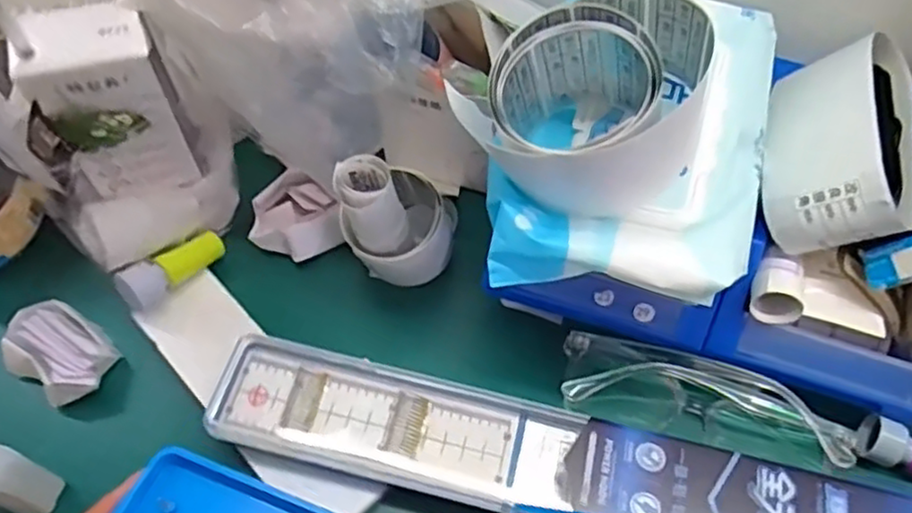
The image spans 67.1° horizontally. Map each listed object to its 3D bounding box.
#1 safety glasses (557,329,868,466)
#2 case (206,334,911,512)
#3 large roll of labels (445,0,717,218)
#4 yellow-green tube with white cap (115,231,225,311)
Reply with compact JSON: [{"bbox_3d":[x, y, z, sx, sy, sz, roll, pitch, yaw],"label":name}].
[{"bbox_3d":[0.129,0.073,0.359,0.144,0.032,0.047,12,59,7],"label":"safety glasses"},{"bbox_3d":[0.091,0.112,0.335,0.421,0.036,0.055,12,59,7],"label":"case"},{"bbox_3d":[0.058,-0.069,0.293,0.091,0.050,0.096,0,58,0],"label":"large roll of labels"},{"bbox_3d":[-0.160,0.006,0.389,0.060,0.015,0.017,-35,65,-29],"label":"yellow-green tube with white cap"}]

